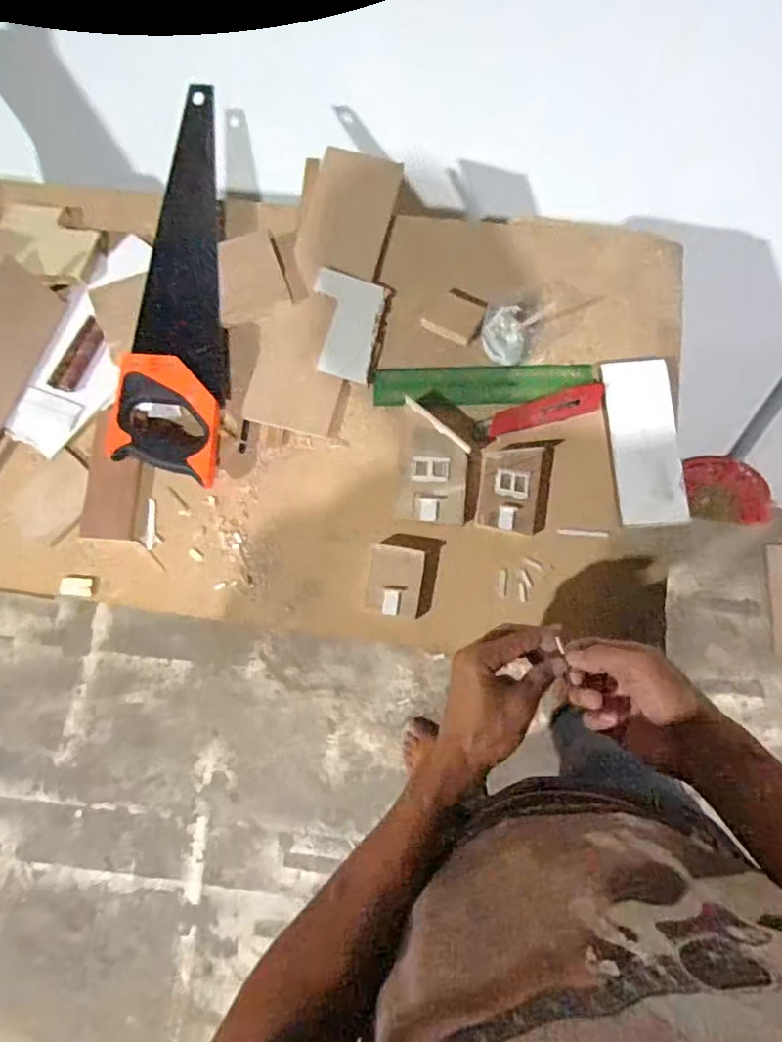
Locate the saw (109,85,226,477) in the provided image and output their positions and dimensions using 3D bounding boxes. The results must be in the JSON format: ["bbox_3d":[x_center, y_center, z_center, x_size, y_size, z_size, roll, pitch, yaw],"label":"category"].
[{"bbox_3d":[-0.252,-0.296,0.672,0.112,0.042,0.522,-2,78,2],"label":"saw"}]

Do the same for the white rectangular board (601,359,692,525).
[{"bbox_3d":[0.286,-0.091,0.642,0.071,0.007,0.188,-5,80,7],"label":"white rectangular board"}]

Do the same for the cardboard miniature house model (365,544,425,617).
[{"bbox_3d":[0.005,0.063,0.606,0.056,0.022,0.070,7,80,2],"label":"cardboard miniature house model"}]

